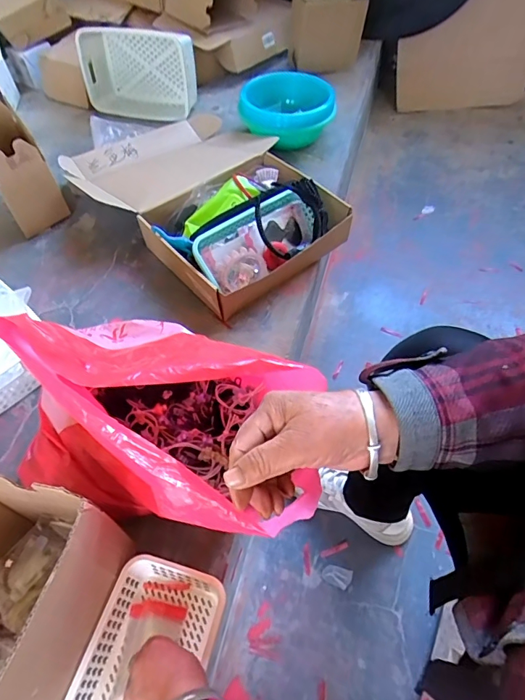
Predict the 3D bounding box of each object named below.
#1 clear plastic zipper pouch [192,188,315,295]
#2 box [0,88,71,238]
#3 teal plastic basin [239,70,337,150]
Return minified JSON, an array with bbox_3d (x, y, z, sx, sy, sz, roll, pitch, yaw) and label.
[{"bbox_3d":[-0.003,-0.203,0.805,0.258,0.078,0.136,-32,60,-20],"label":"clear plastic zipper pouch"},{"bbox_3d":[-0.524,-0.386,0.938,0.106,0.178,0.219,-29,59,-18],"label":"box"},{"bbox_3d":[0.062,-0.601,1.110,0.237,0.116,0.167,5,54,5],"label":"teal plastic basin"}]

